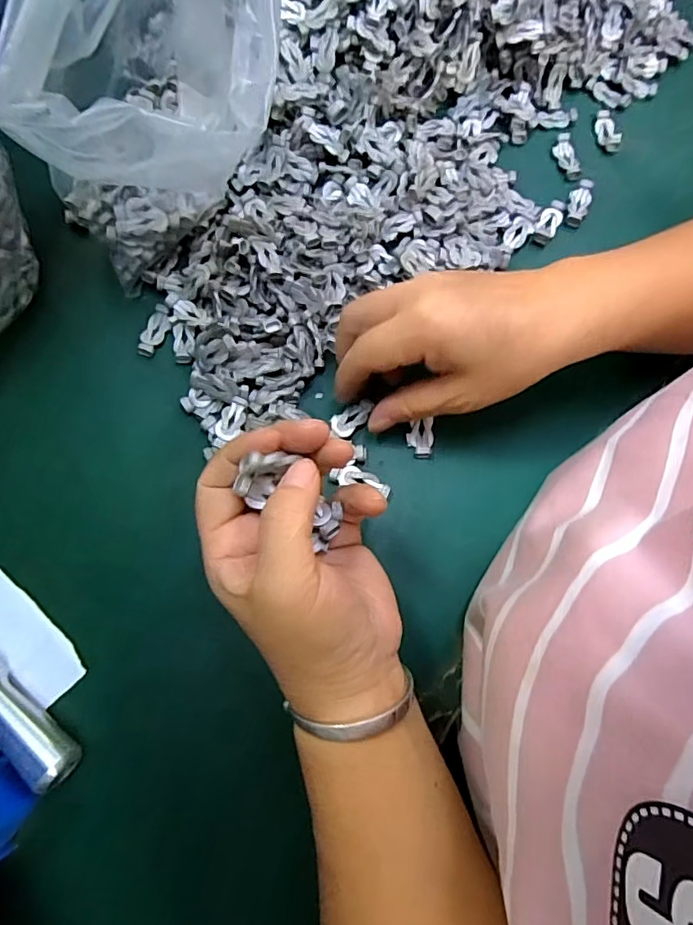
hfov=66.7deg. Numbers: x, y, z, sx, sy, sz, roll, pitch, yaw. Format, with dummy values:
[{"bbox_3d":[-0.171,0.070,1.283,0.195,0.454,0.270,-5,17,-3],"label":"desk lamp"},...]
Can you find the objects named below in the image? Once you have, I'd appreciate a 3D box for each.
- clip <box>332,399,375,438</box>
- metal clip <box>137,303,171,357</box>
[{"bbox_3d":[0.004,-0.027,0.312,0.028,0.004,0.015,-40,79,-11],"label":"clip"},{"bbox_3d":[-0.119,-0.081,0.326,0.014,0.006,0.033,24,75,5],"label":"metal clip"}]

